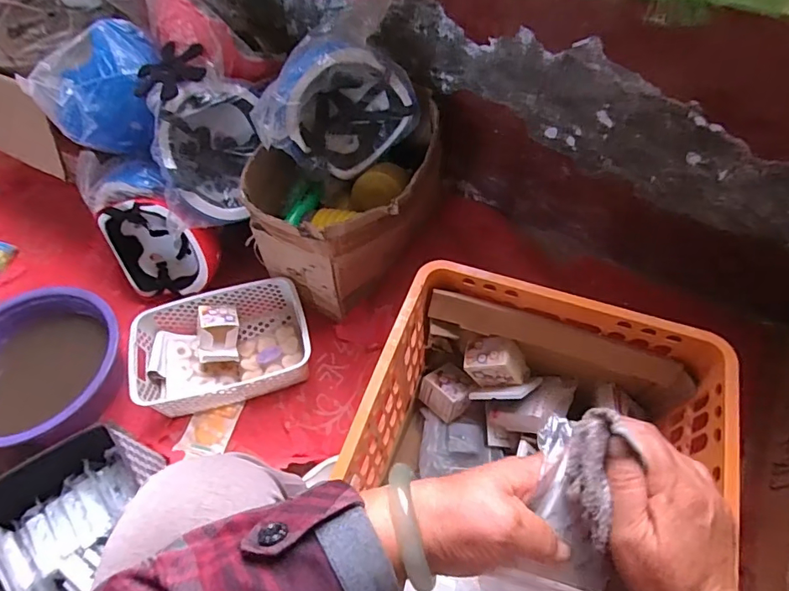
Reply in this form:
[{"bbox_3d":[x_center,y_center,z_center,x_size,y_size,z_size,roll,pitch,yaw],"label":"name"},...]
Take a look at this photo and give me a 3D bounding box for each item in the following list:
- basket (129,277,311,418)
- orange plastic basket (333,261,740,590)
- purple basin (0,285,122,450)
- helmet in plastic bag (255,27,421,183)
[{"bbox_3d":[-0.305,0.091,0.882,0.295,0.095,0.197,-14,59,-5],"label":"basket"},{"bbox_3d":[0.151,0.246,0.610,0.388,0.252,0.466,16,61,13],"label":"orange plastic basket"},{"bbox_3d":[-0.618,0.128,0.853,0.280,0.122,0.281,-1,58,2],"label":"purple basin"},{"bbox_3d":[-0.110,-0.320,0.818,0.270,0.225,0.135,-32,62,-16],"label":"helmet in plastic bag"}]

